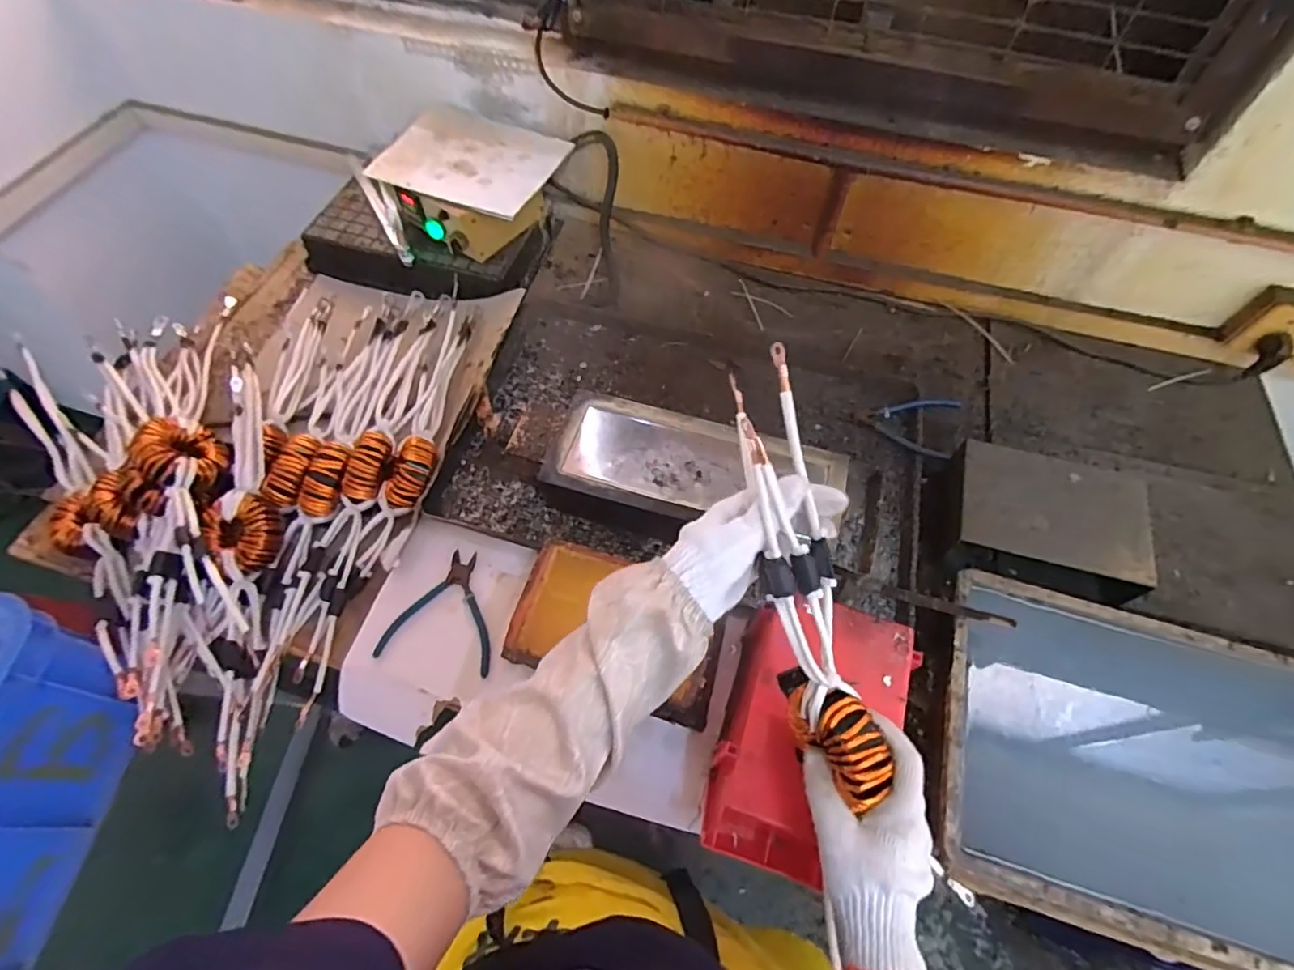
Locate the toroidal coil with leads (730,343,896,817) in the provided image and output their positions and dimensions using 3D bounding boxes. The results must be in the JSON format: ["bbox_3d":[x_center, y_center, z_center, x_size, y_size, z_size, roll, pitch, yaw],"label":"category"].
[{"bbox_3d":[0.114,0.068,0.423,0.072,0.046,0.319,-13,91,-9],"label":"toroidal coil with leads"}]

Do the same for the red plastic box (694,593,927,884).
[{"bbox_3d":[0.149,0.227,0.536,0.154,0.076,0.234,18,61,9],"label":"red plastic box"}]

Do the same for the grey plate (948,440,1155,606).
[{"bbox_3d":[0.473,0.045,0.712,0.216,0.082,0.148,16,60,8],"label":"grey plate"}]

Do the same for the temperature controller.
[{"bbox_3d":[-0.271,-0.465,0.905,0.252,0.094,0.207,20,61,10],"label":"temperature controller"}]

